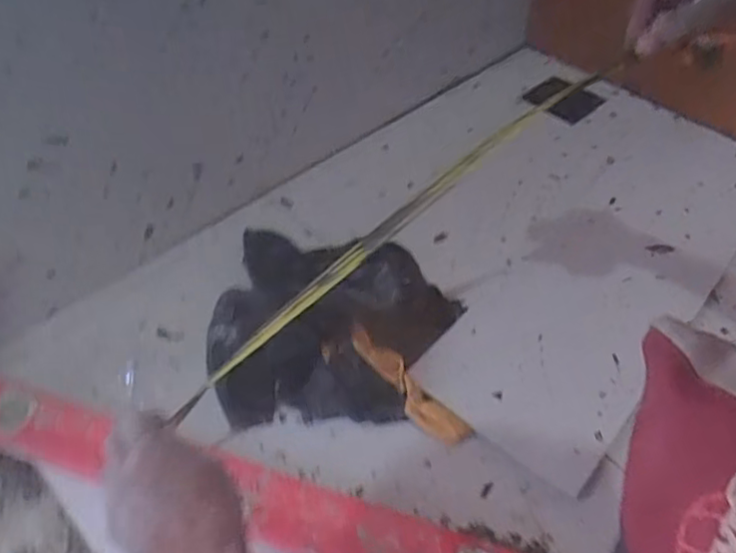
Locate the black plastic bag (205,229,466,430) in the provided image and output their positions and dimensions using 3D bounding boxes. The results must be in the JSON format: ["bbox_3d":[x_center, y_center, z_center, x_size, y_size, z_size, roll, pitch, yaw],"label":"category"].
[{"bbox_3d":[-0.030,0.032,0.699,0.259,0.051,0.251,-1,48,-2],"label":"black plastic bag"}]

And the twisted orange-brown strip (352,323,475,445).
[{"bbox_3d":[0.039,0.107,0.636,0.036,0.019,0.151,-38,79,-30],"label":"twisted orange-brown strip"}]

